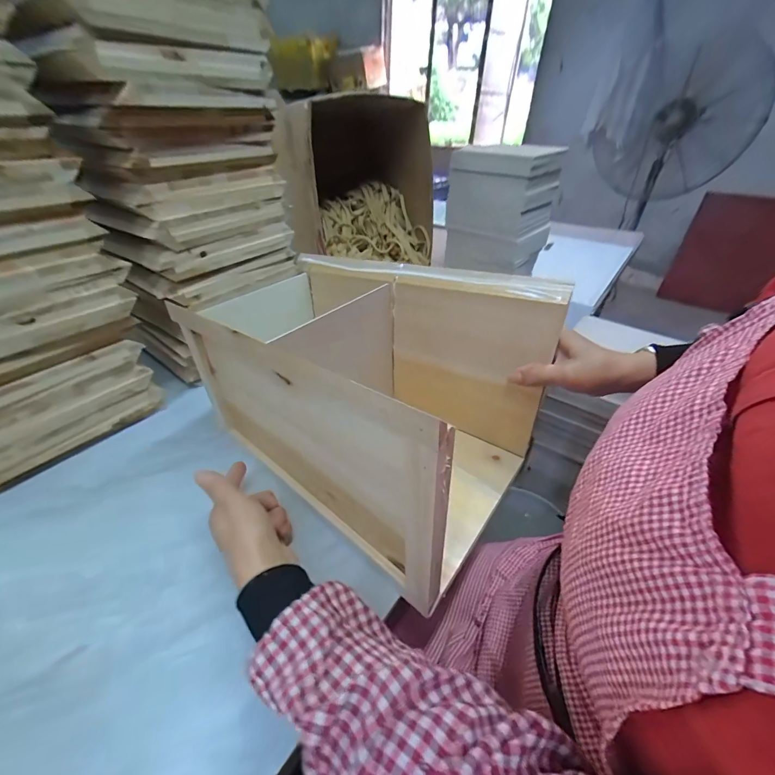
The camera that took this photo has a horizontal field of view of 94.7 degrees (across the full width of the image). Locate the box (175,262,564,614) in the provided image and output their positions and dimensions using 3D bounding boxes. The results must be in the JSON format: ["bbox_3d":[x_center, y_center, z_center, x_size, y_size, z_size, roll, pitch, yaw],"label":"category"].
[{"bbox_3d":[-0.030,-0.008,0.421,0.353,0.213,0.242,24,43,29],"label":"box"}]

